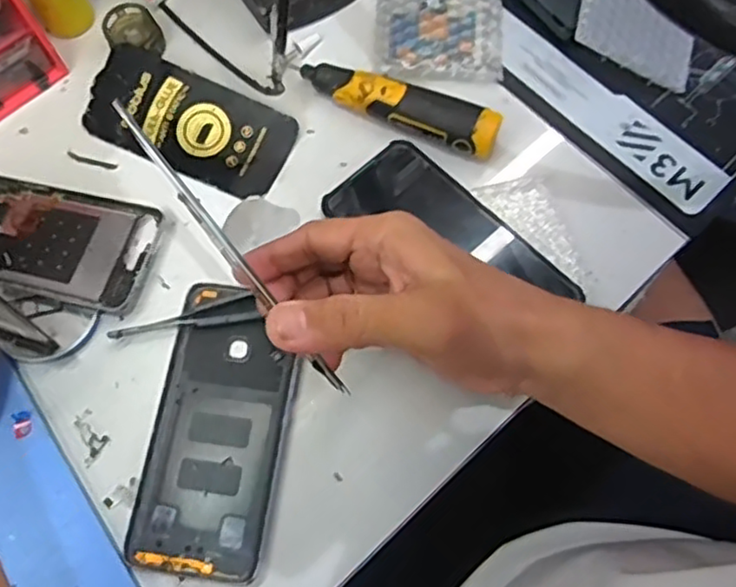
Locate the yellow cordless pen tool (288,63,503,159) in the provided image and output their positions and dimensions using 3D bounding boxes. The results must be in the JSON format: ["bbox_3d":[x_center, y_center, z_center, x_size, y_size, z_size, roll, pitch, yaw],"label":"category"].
[{"bbox_3d":[0.019,-0.131,0.465,0.145,0.025,0.031,20,73,7],"label":"yellow cordless pen tool"}]

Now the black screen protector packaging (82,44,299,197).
[{"bbox_3d":[-0.127,-0.122,0.473,0.145,0.007,0.069,25,83,4],"label":"black screen protector packaging"}]

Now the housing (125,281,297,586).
[{"bbox_3d":[-0.090,0.078,0.394,0.078,0.007,0.165,8,71,3],"label":"housing"}]

